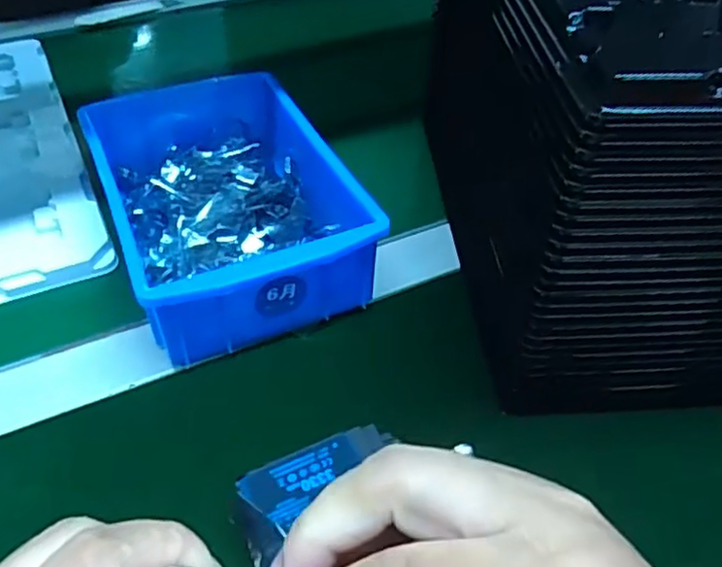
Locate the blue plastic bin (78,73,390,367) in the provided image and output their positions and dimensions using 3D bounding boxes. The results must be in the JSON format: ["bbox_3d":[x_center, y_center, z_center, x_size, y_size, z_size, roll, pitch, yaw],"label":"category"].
[{"bbox_3d":[-0.085,-0.053,0.410,0.128,0.062,0.199,-17,48,-18],"label":"blue plastic bin"}]

